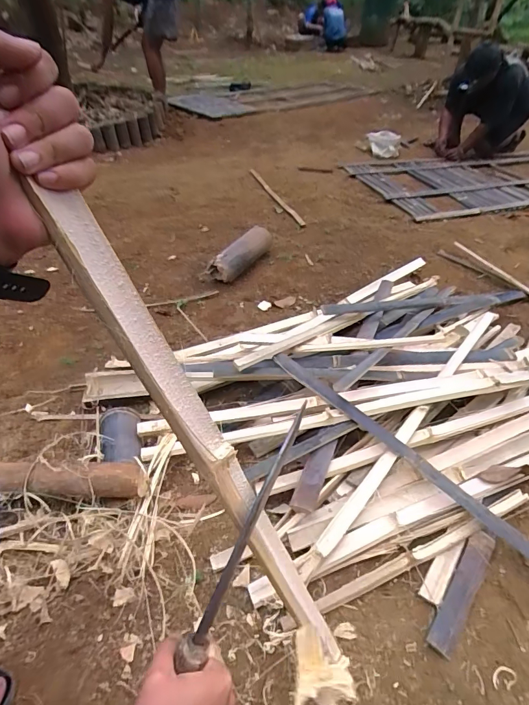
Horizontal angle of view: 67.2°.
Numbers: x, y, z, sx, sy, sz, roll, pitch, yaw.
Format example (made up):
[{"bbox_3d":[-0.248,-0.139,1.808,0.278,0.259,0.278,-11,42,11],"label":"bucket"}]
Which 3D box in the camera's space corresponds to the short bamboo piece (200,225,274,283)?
[{"bbox_3d":[-0.096,-0.378,1.530,0.131,0.100,0.336,23,45,25],"label":"short bamboo piece"}]

